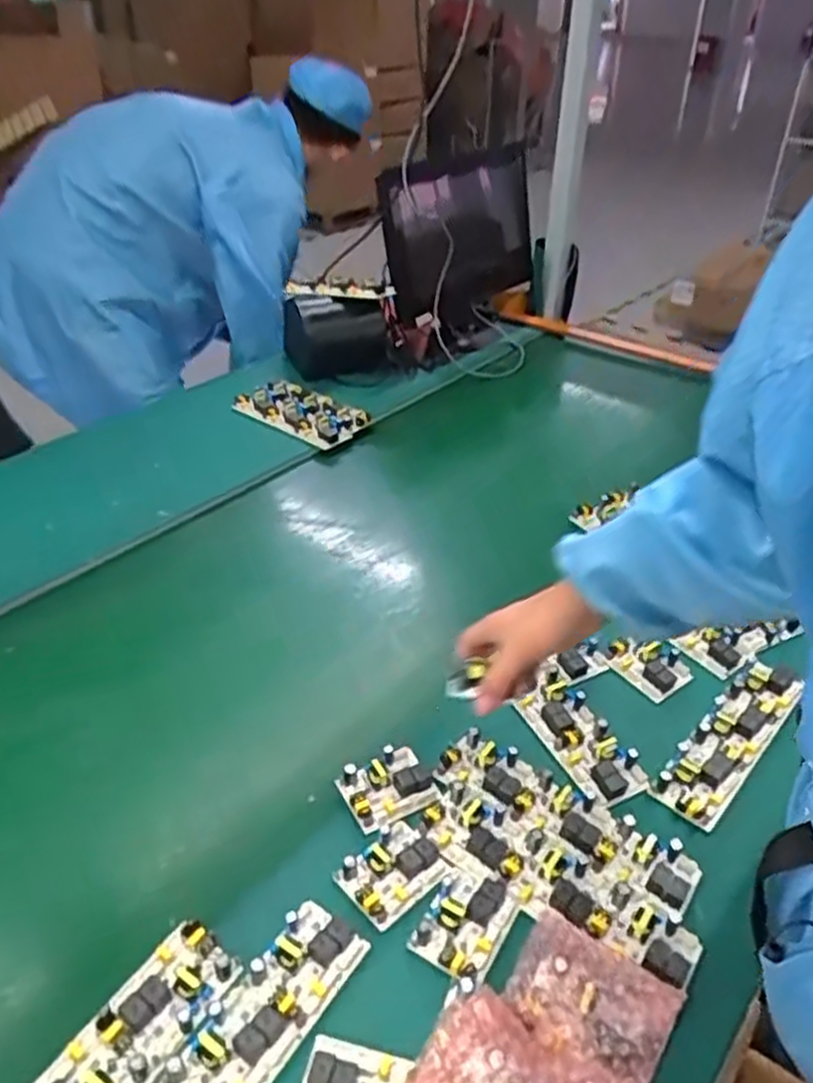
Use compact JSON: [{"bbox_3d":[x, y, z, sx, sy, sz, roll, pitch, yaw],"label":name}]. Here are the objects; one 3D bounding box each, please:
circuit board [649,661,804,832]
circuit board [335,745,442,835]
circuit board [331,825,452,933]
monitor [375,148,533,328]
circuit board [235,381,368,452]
[{"bbox_3d":[0.325,0.192,0.781,0.063,0.019,0.230,30,45,33],"label":"circuit board"},{"bbox_3d":[-0.017,0.217,0.714,0.081,0.023,0.064,-16,40,-23],"label":"circuit board"},{"bbox_3d":[-0.012,0.272,0.657,0.086,0.020,0.066,-29,46,-35],"label":"circuit board"},{"bbox_3d":[0.118,-0.599,1.534,0.081,0.279,0.482,3,28,34],"label":"monitor"},{"bbox_3d":[-0.188,-0.225,1.359,0.232,0.033,0.116,28,44,31],"label":"circuit board"}]

